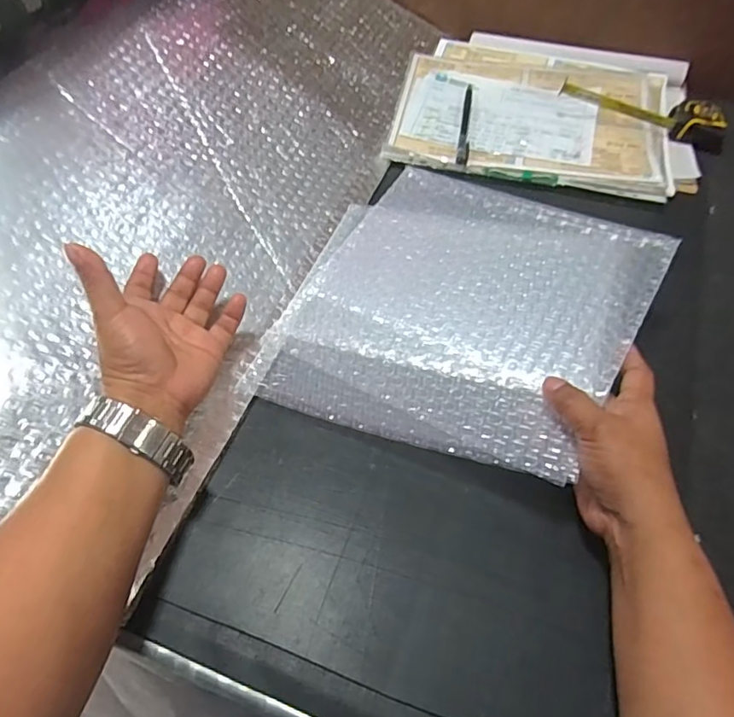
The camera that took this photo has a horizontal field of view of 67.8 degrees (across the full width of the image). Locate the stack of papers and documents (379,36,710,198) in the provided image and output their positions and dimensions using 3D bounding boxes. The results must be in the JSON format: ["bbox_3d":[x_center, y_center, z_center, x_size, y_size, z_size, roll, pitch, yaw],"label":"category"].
[{"bbox_3d":[0.216,-0.308,0.668,0.338,0.029,0.293,12,56,7],"label":"stack of papers and documents"}]

